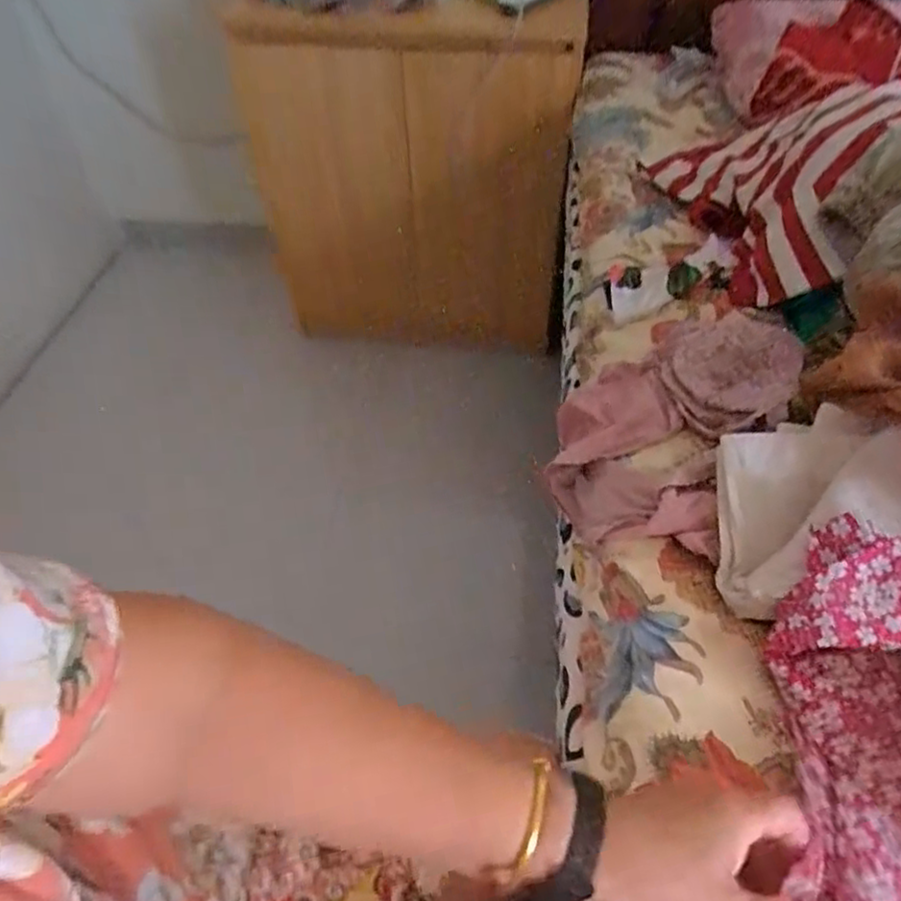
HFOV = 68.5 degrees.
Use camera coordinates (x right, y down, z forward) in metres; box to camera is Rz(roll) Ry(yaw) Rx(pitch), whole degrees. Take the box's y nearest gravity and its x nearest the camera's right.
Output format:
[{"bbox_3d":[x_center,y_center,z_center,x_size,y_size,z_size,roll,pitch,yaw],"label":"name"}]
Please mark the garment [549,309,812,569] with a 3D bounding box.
[{"bbox_3d":[0.208,-0.034,0.637,0.185,0.072,0.308,25,54,19],"label":"garment"}]

